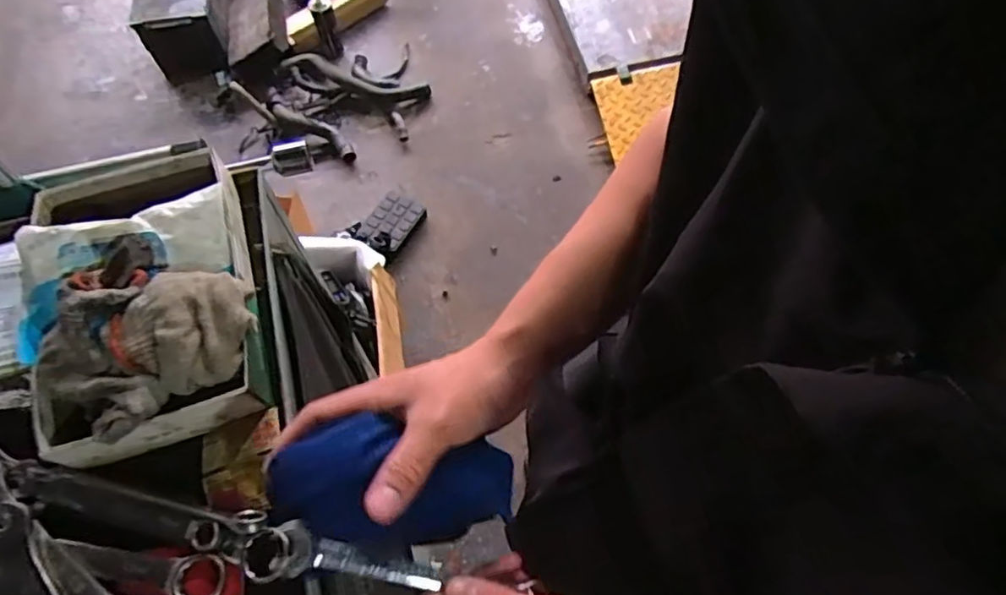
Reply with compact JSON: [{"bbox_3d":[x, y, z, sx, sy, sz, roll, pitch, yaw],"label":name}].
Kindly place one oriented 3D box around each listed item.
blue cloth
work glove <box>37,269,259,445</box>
[{"bbox_3d":[-0.063,0.107,0.362,0.135,0.025,0.070,8,63,-16],"label":"blue cloth"},{"bbox_3d":[-0.242,0.026,0.425,0.138,0.045,0.097,-34,68,-13],"label":"work glove"}]

